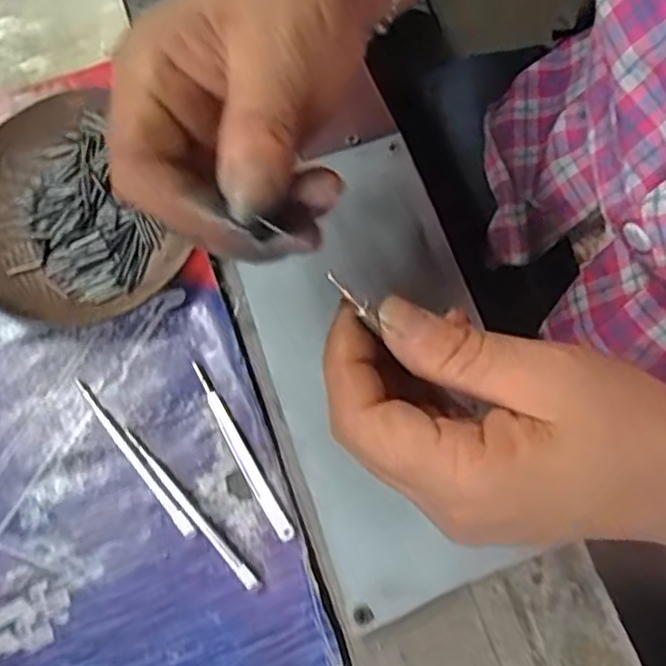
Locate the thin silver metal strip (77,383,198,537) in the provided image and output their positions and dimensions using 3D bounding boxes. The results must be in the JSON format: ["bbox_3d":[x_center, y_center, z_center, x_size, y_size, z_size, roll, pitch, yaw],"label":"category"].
[{"bbox_3d":[-0.085,0.053,0.292,0.005,0.005,0.084,-40,75,-11],"label":"thin silver metal strip"}]

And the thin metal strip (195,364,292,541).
[{"bbox_3d":[-0.039,0.049,0.292,0.007,0.005,0.083,-30,73,-9],"label":"thin metal strip"}]

